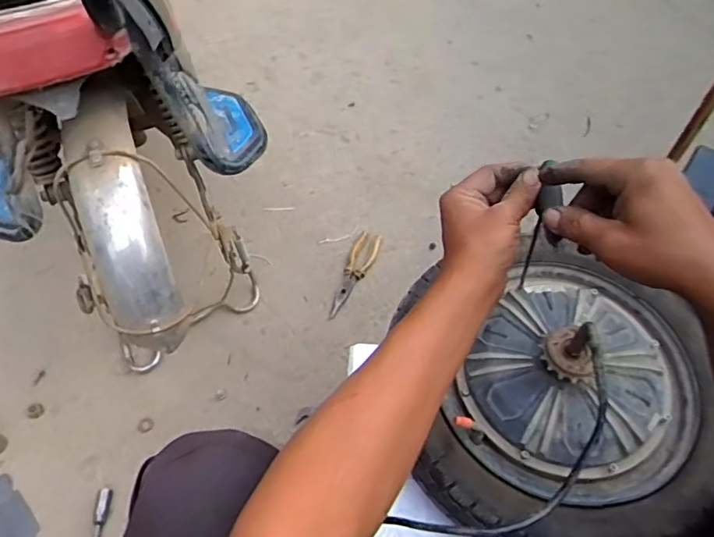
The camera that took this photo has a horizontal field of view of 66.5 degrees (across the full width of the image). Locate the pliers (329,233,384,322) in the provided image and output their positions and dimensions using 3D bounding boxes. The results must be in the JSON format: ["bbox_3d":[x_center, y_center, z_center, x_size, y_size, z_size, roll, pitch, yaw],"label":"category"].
[{"bbox_3d":[-0.005,0.011,1.004,0.050,0.022,0.185,18,57,13],"label":"pliers"}]

